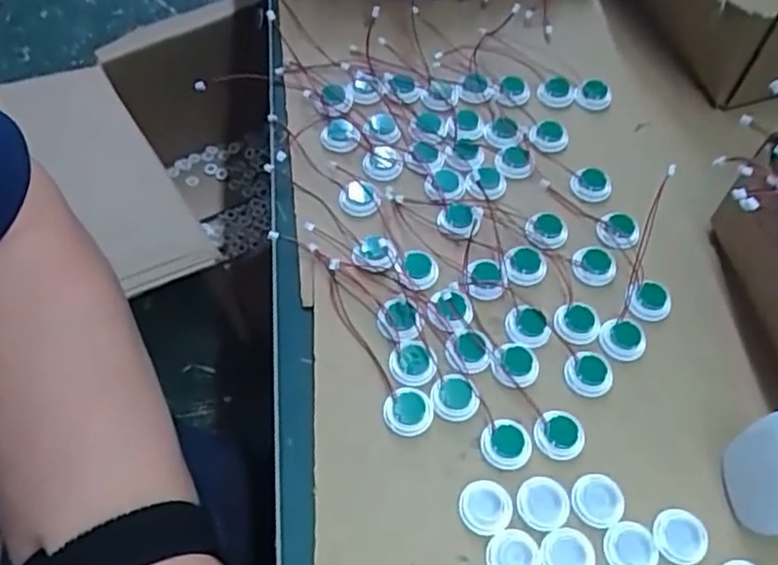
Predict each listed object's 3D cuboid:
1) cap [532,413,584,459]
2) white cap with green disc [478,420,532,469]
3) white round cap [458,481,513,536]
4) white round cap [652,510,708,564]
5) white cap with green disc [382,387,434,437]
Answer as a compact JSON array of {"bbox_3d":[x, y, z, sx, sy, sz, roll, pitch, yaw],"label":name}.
[{"bbox_3d":[0.079,0.070,0.319,0.022,0.004,0.022,0,58,0],"label":"cap"},{"bbox_3d":[0.054,0.073,0.317,0.021,0.004,0.023,0,58,0],"label":"white cap with green disc"},{"bbox_3d":[0.042,0.098,0.303,0.022,0.004,0.022,0,58,0],"label":"white round cap"},{"bbox_3d":[0.126,0.109,0.298,0.022,0.004,0.022,0,58,0],"label":"white round cap"},{"bbox_3d":[0.009,0.059,0.322,0.022,0.004,0.023,0,58,0],"label":"white cap with green disc"}]

